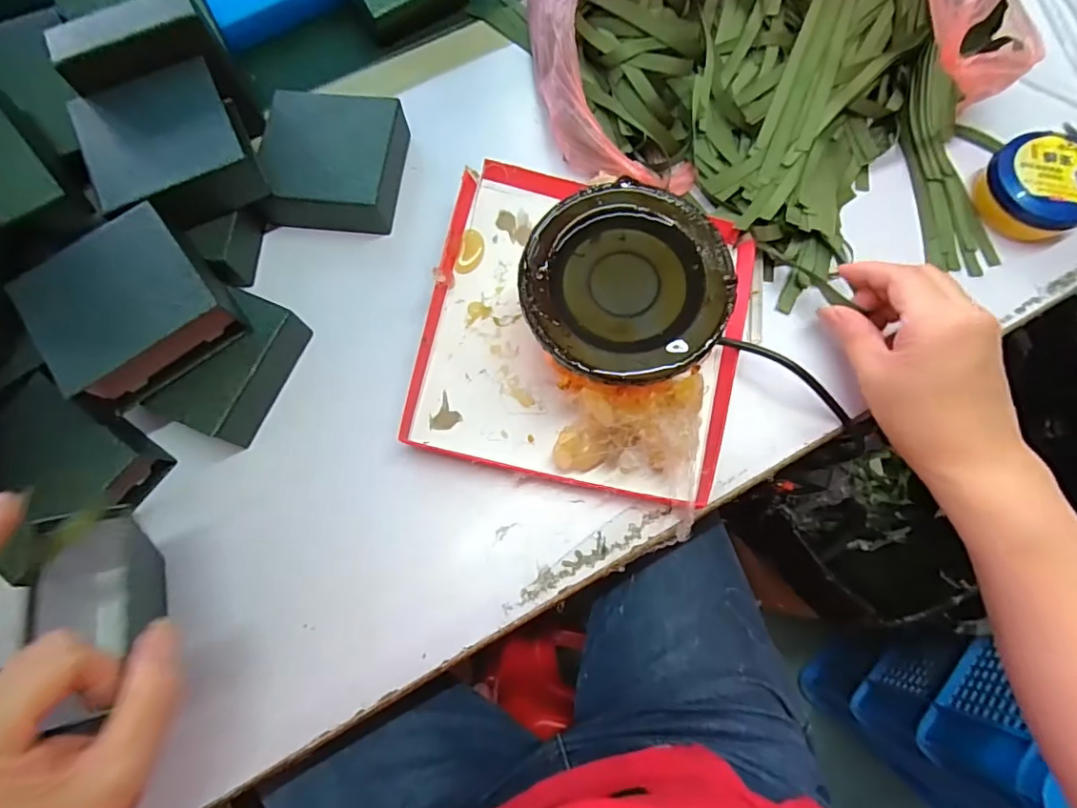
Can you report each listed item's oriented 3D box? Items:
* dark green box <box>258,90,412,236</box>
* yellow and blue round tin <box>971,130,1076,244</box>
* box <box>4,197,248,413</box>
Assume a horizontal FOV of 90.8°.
[{"bbox_3d":[-0.149,-0.175,0.388,0.092,0.039,0.102,9,74,3],"label":"dark green box"},{"bbox_3d":[0.351,-0.152,0.374,0.058,0.035,0.070,-37,77,-10],"label":"yellow and blue round tin"},{"bbox_3d":[-0.243,-0.059,0.318,0.094,0.039,0.090,-37,77,-10],"label":"box"}]

